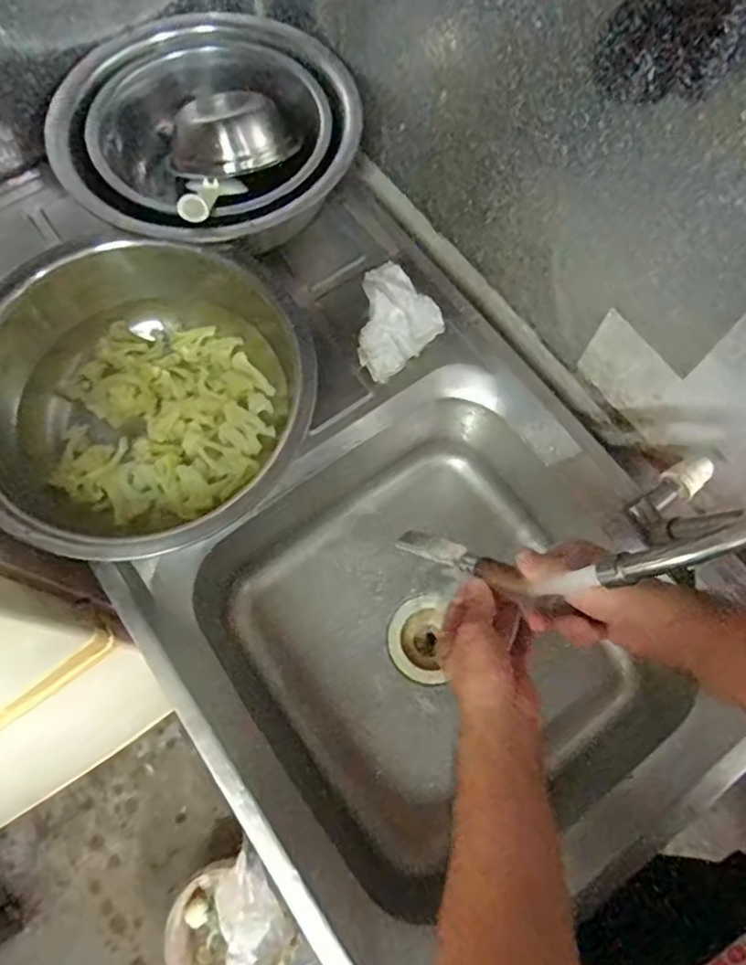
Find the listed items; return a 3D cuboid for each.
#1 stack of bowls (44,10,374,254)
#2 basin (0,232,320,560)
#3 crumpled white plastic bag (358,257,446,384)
[{"bbox_3d":[-0.170,-0.391,0.709,0.300,0.120,0.340,16,71,5],"label":"stack of bowls"},{"bbox_3d":[-0.230,-0.081,0.616,0.316,0.106,0.307,0,71,-1],"label":"basin"},{"bbox_3d":[0.015,-0.182,0.681,0.086,0.054,0.103,-31,74,-11],"label":"crumpled white plastic bag"}]

